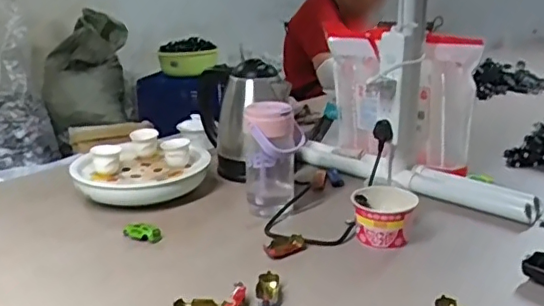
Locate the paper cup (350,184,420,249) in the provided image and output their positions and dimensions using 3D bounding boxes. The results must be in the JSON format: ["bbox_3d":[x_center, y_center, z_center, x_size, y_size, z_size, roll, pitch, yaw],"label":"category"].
[{"bbox_3d":[0.169,0.097,0.867,0.093,0.078,0.076,2,18,11],"label":"paper cup"}]

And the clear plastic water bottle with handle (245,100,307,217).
[{"bbox_3d":[0.004,0.012,0.958,0.095,0.188,0.087,-1,18,2],"label":"clear plastic water bottle with handle"}]

